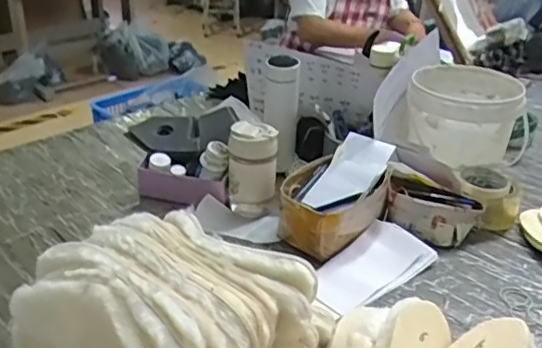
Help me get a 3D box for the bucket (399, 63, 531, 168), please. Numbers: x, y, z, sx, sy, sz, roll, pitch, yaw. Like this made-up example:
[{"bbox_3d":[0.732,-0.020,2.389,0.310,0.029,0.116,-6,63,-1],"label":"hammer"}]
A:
[{"bbox_3d":[0.365,-0.114,1.113,0.206,0.134,0.196,8,30,10],"label":"bucket"}]

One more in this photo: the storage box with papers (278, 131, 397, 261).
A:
[{"bbox_3d":[0.110,0.033,0.982,0.155,0.114,0.230,17,33,23],"label":"storage box with papers"}]

